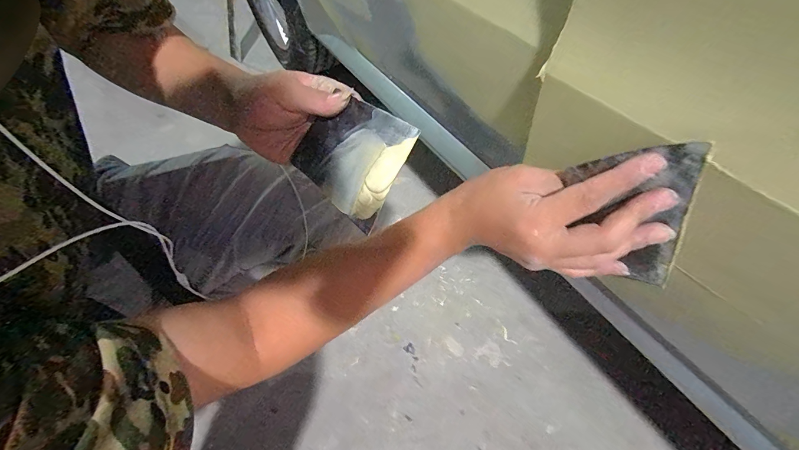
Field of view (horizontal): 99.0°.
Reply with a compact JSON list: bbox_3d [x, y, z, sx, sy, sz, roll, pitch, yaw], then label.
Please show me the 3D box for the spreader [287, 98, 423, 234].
[{"bbox_3d":[-0.040,-0.054,0.249,0.115,0.011,0.074,40,107,39],"label":"spreader"}]

